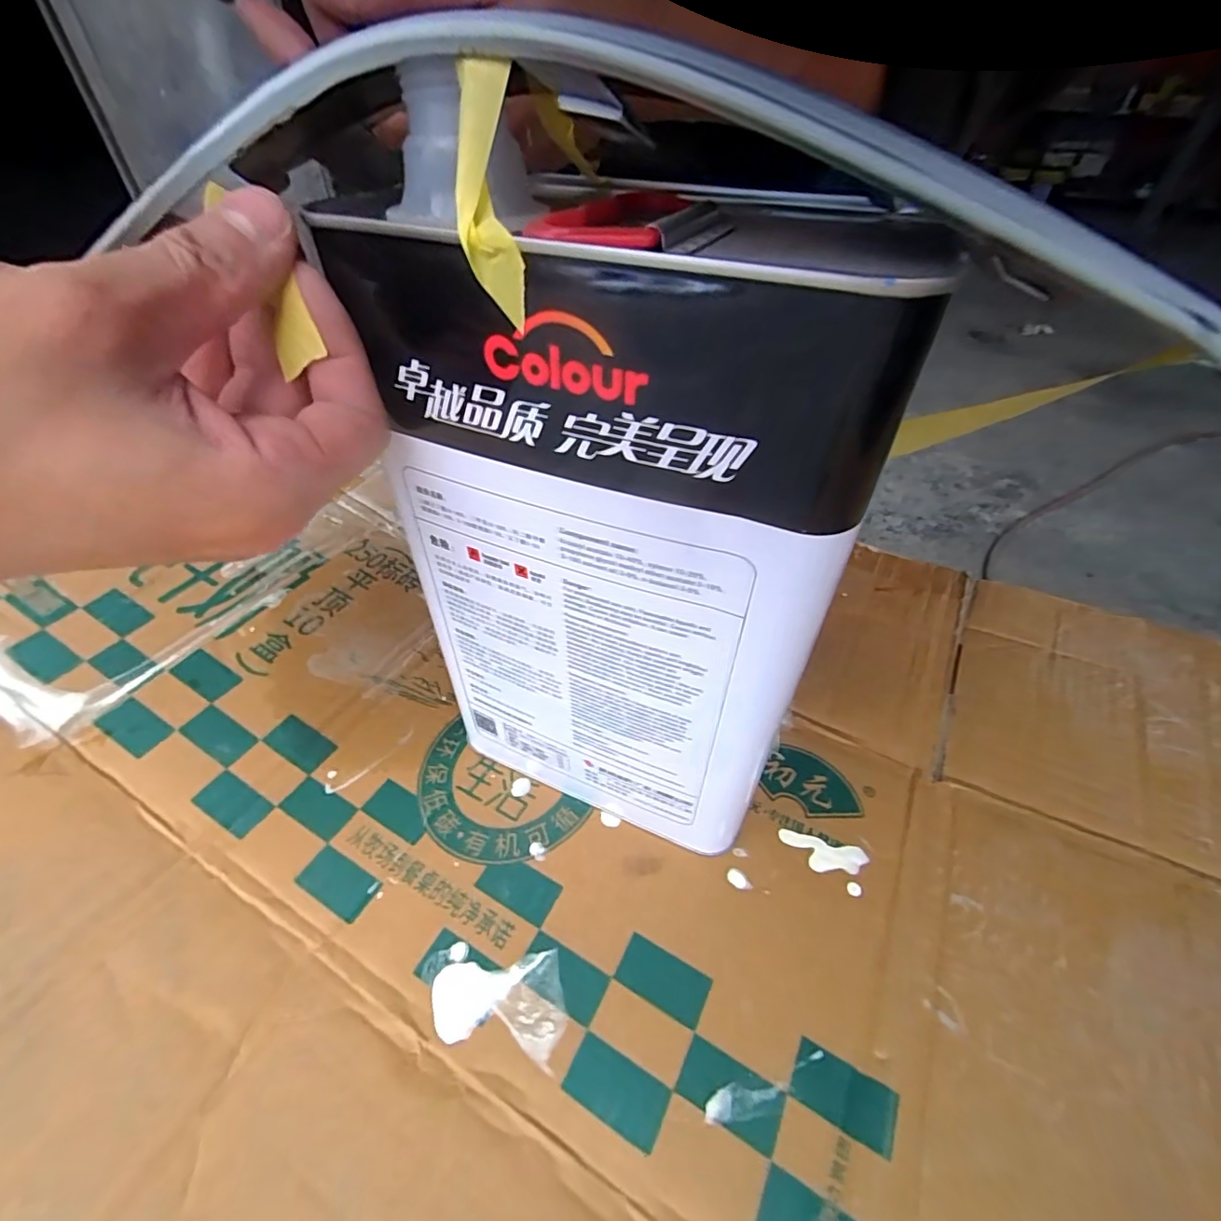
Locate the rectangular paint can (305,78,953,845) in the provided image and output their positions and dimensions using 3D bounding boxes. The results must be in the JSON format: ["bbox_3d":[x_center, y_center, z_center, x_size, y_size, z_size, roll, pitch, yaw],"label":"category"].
[{"bbox_3d":[0.002,-0.016,0.228,0.162,0.255,0.084,19,48,17],"label":"rectangular paint can"}]

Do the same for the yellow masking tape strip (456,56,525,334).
[{"bbox_3d":[-0.028,-0.096,0.125,0.014,0.055,0.006,-4,5,-5],"label":"yellow masking tape strip"}]

